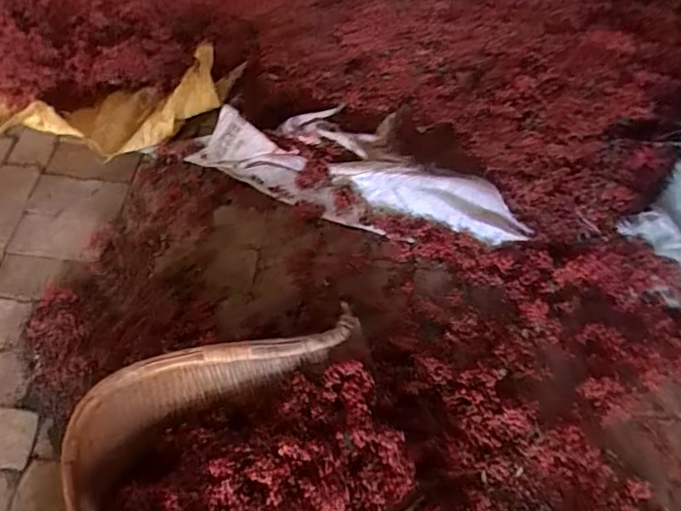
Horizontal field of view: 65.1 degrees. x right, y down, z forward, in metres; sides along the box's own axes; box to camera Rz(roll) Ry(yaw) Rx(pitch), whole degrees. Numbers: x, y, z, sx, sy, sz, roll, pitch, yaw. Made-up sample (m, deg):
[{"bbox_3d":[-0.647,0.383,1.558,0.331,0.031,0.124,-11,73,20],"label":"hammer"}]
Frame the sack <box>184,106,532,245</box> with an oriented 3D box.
[{"bbox_3d":[0.053,-0.220,1.258,0.782,0.122,0.293,17,62,13],"label":"sack"}]

